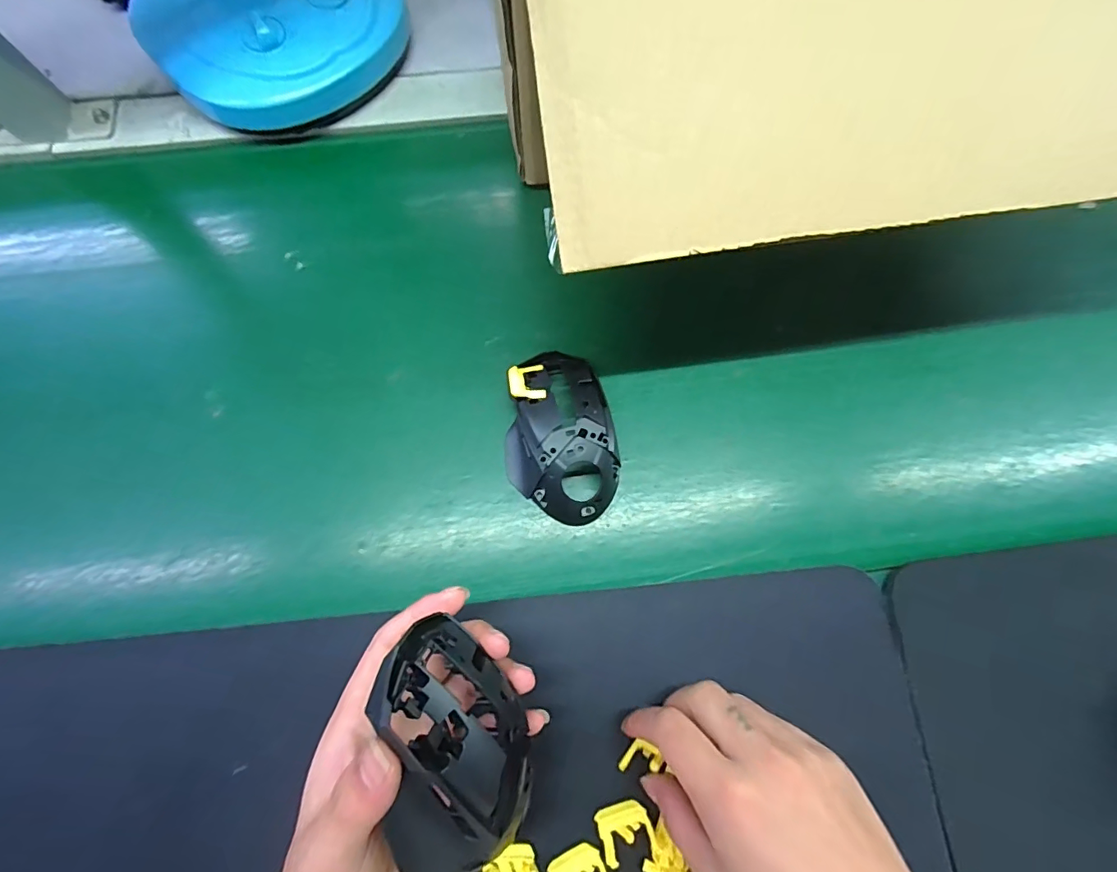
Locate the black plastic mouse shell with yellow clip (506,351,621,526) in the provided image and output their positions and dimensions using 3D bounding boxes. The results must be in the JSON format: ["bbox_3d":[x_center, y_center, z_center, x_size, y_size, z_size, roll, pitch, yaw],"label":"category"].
[{"bbox_3d":[0.000,-0.001,0.330,0.072,0.035,0.115,-13,75,-5],"label":"black plastic mouse shell with yellow clip"}]

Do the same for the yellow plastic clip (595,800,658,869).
[{"bbox_3d":[0.037,0.215,0.268,0.028,0.008,0.024,-15,75,-6],"label":"yellow plastic clip"}]

